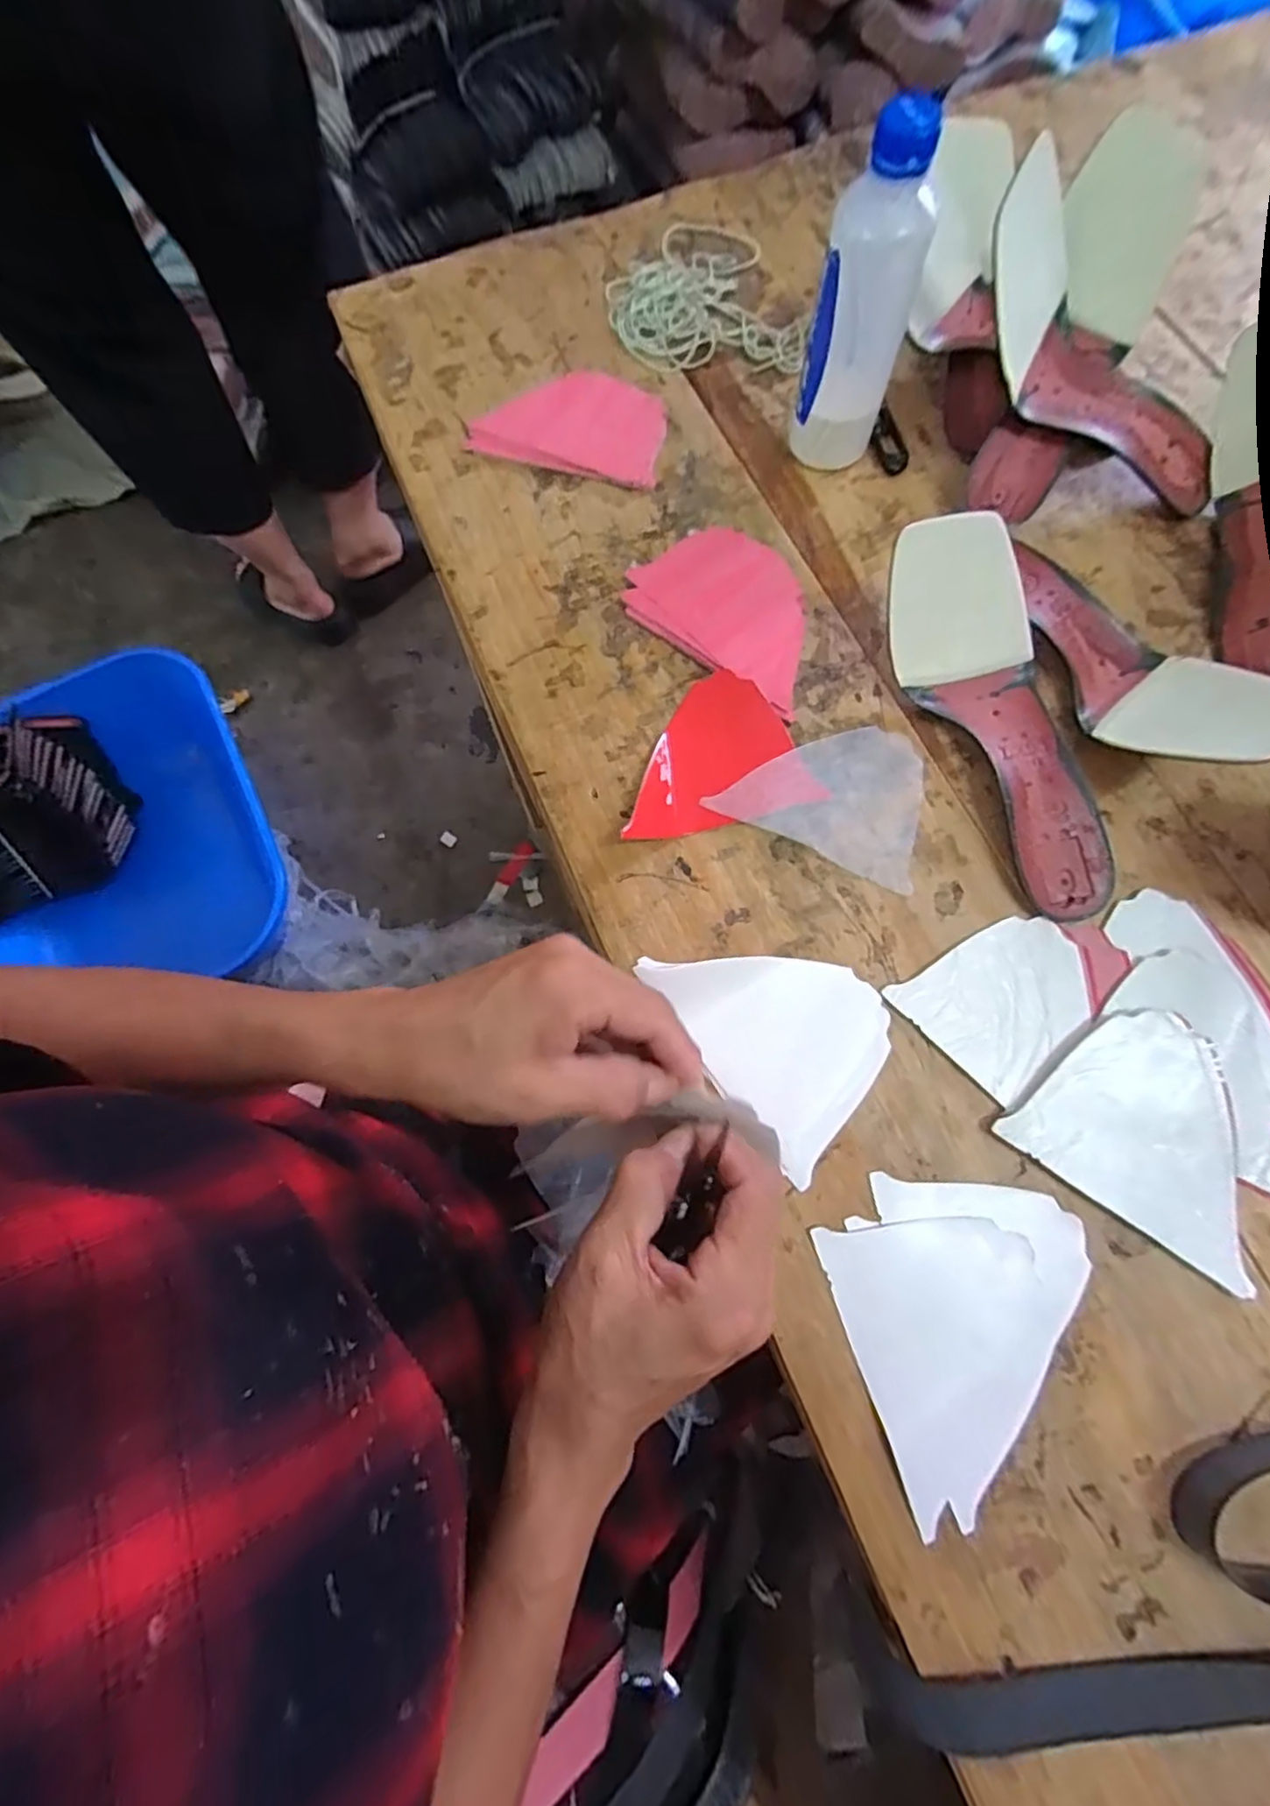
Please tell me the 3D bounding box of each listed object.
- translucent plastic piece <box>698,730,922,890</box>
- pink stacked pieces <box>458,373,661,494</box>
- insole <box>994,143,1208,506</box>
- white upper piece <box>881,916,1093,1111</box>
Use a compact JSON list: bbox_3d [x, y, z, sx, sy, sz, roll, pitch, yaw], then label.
[{"bbox_3d":[0.124,-0.076,0.420,0.122,0.005,0.099,25,74,8],"label":"translucent plastic piece"},{"bbox_3d":[-0.046,-0.365,0.505,0.134,0.010,0.090,16,73,5],"label":"pink stacked pieces"},{"bbox_3d":[0.308,-0.354,0.444,0.247,0.056,0.080,32,73,-20],"label":"insole"},{"bbox_3d":[0.210,0.051,0.380,0.101,0.007,0.081,-40,76,-12],"label":"white upper piece"}]

